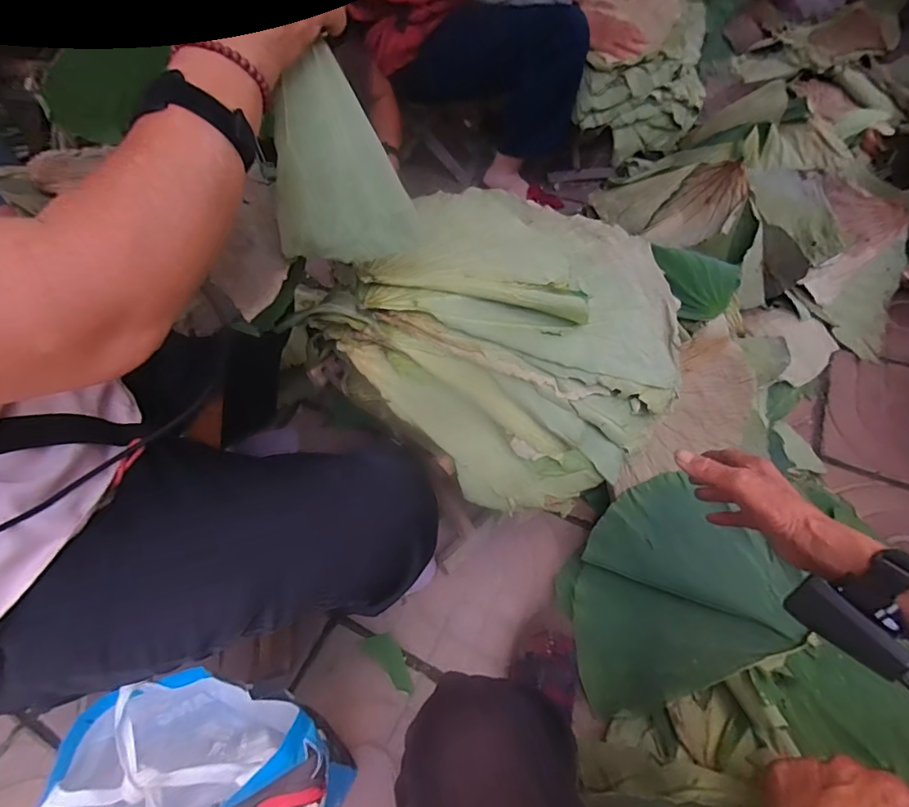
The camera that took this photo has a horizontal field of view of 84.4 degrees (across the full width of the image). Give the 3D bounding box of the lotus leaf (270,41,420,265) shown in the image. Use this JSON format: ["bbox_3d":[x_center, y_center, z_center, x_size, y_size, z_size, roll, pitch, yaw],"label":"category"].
[{"bbox_3d":[-0.105,-0.208,0.453,0.113,0.154,0.076,-33,57,-20],"label":"lotus leaf"}]

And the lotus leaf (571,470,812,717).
[{"bbox_3d":[0.298,0.245,0.718,0.308,0.091,0.264,-17,54,-9],"label":"lotus leaf"}]

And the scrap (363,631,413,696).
[{"bbox_3d":[-0.090,0.379,0.740,0.038,0.006,0.097,-38,59,-23],"label":"scrap"}]

